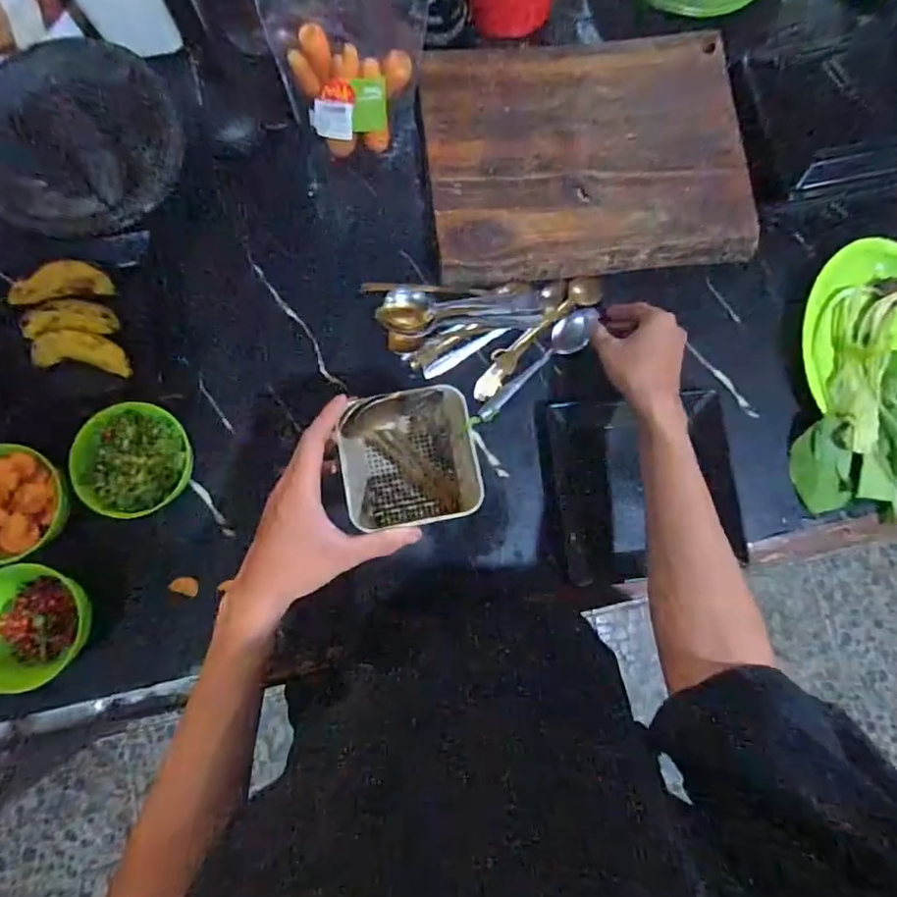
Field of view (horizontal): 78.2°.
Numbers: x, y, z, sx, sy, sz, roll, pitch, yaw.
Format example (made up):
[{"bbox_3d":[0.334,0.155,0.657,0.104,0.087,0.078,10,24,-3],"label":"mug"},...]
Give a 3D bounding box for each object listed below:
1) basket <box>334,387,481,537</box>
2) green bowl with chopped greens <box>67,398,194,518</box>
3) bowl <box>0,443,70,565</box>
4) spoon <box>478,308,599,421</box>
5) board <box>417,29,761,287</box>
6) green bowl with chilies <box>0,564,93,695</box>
[{"bbox_3d":[-0.034,0.011,0.534,0.123,0.139,0.115,-10,86,-5],"label":"basket"},{"bbox_3d":[-0.312,0.010,0.560,0.103,0.052,0.109,1,82,-3],"label":"green bowl with chopped greens"},{"bbox_3d":[-0.424,0.054,0.529,0.100,0.053,0.104,1,82,-3],"label":"bowl"},{"bbox_3d":[0.098,-0.093,0.619,0.165,0.027,0.038,-42,89,3],"label":"spoon"},{"bbox_3d":[0.163,-0.344,0.642,0.370,0.034,0.286,-6,85,-5],"label":"board"},{"bbox_3d":[-0.401,0.171,0.526,0.096,0.052,0.112,29,81,1],"label":"green bowl with chilies"}]

